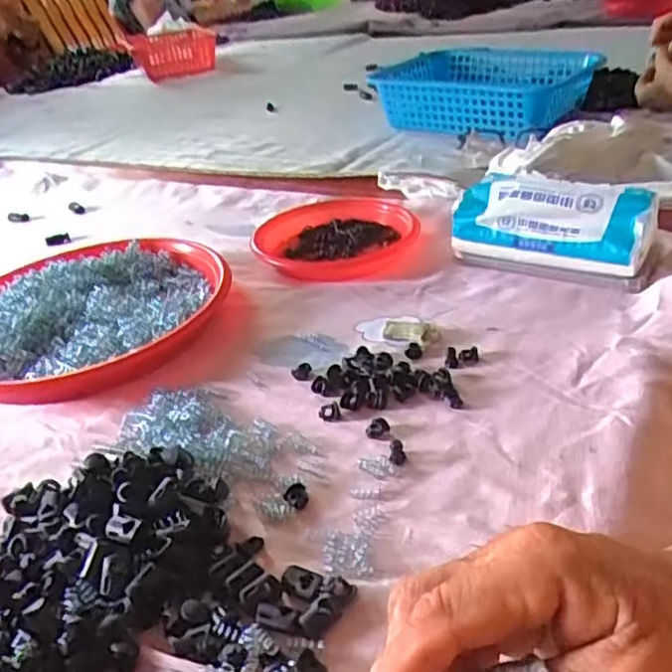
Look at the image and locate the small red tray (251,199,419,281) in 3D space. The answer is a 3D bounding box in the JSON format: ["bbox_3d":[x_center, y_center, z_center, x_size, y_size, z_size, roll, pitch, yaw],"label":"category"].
[{"bbox_3d":[0.000,-0.109,0.694,0.167,0.027,0.190,-2,31,9],"label":"small red tray"}]

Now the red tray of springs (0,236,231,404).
[{"bbox_3d":[-0.219,-0.026,0.582,0.239,0.034,0.238,-11,31,-6],"label":"red tray of springs"}]

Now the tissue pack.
[{"bbox_3d":[0.191,-0.098,0.578,0.163,0.063,0.077,22,41,39],"label":"tissue pack"}]

